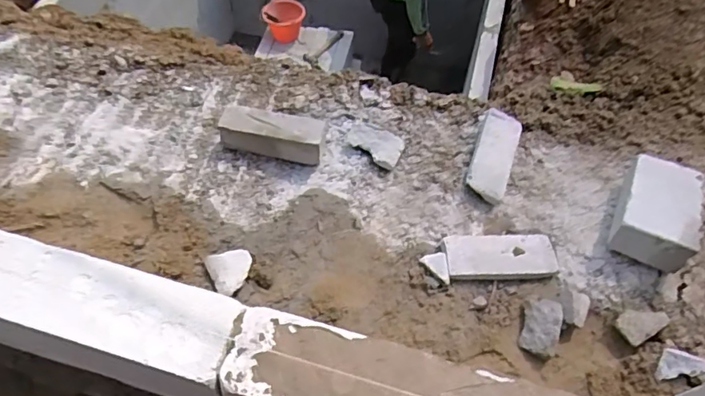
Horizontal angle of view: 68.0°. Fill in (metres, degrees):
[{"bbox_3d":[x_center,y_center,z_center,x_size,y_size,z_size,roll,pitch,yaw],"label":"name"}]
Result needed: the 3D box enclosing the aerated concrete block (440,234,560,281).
[{"bbox_3d":[0.253,0.101,0.914,0.192,0.033,0.080,-2,56,-4],"label":"aerated concrete block"}]

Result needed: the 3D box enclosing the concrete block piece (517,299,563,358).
[{"bbox_3d":[0.304,0.206,0.842,0.053,0.042,0.086,12,56,6],"label":"concrete block piece"}]

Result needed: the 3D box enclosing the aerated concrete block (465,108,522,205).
[{"bbox_3d":[0.278,-0.083,1.028,0.080,0.064,0.189,18,57,10],"label":"aerated concrete block"}]

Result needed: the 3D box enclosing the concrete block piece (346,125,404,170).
[{"bbox_3d":[0.042,-0.102,1.036,0.110,0.022,0.075,21,57,12],"label":"concrete block piece"}]

